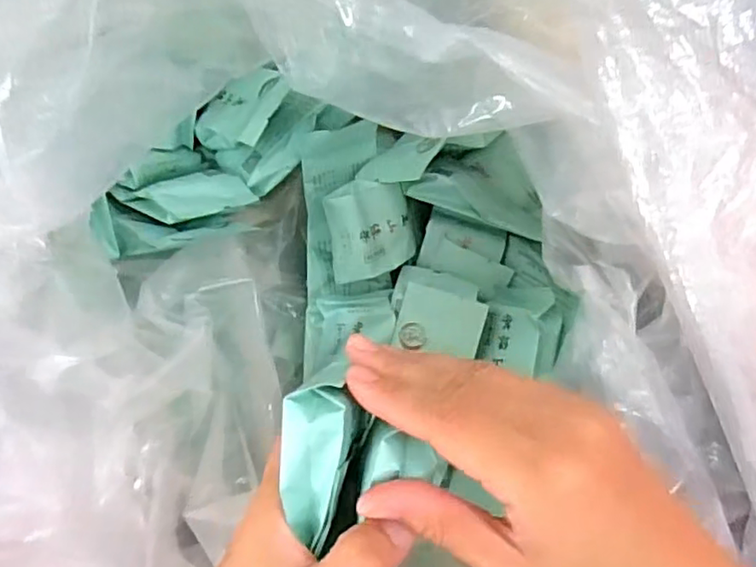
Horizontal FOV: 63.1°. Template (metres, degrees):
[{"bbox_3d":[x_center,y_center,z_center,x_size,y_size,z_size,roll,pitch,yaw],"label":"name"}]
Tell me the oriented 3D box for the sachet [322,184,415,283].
[{"bbox_3d":[-0.002,-0.036,0.402,0.066,0.007,0.060,-16,102,-35],"label":"sachet"}]

